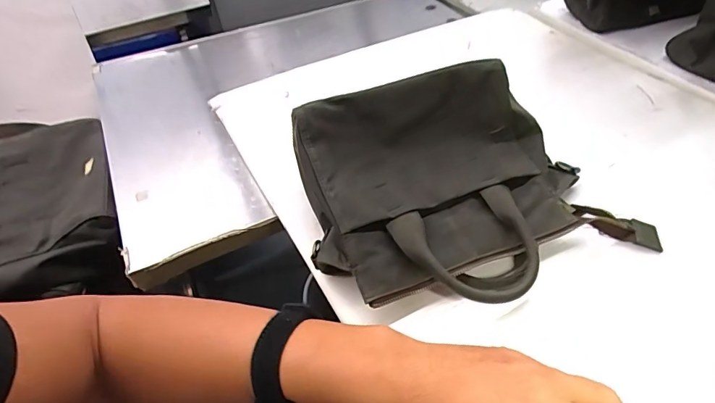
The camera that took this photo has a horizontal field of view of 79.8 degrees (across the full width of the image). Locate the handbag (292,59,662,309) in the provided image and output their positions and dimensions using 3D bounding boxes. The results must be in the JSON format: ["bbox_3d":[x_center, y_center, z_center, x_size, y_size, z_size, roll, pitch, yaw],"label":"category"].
[{"bbox_3d":[0.112,-0.017,0.429,0.323,0.121,0.217,-13,48,-8],"label":"handbag"}]

